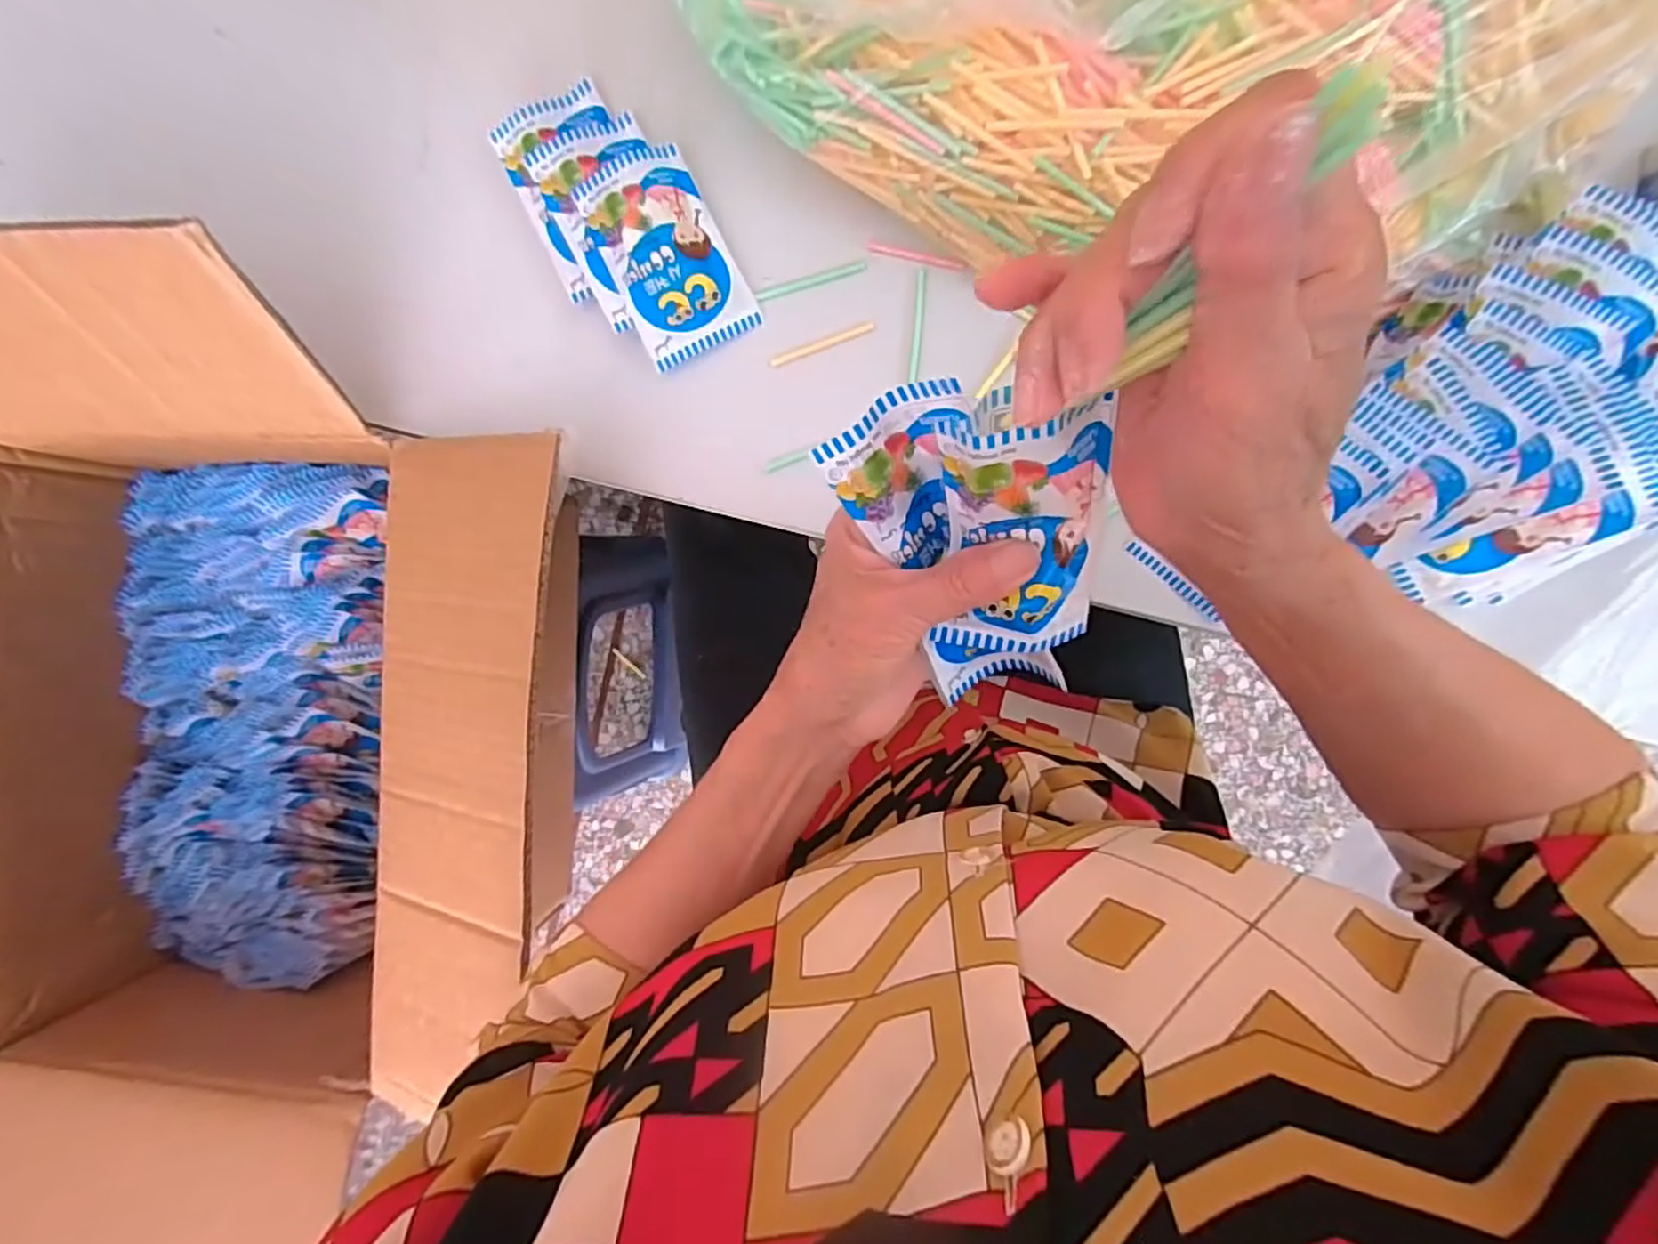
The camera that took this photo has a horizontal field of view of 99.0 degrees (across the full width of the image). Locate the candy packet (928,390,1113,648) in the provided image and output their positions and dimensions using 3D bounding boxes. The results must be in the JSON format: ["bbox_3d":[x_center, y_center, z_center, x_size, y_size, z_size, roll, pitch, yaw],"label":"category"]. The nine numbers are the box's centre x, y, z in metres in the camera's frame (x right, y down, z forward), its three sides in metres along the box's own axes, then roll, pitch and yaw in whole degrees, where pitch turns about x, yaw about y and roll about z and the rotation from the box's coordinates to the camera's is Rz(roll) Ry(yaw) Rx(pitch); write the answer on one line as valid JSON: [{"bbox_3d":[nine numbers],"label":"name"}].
[{"bbox_3d":[0.067,-0.029,0.246,0.056,0.019,0.095,-4,134,4],"label":"candy packet"}]

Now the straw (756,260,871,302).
[{"bbox_3d":[-0.010,-0.189,0.392,0.062,0.004,0.006,-14,91,3],"label":"straw"}]

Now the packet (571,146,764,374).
[{"bbox_3d":[-0.087,-0.199,0.385,0.062,0.019,0.099,-25,90,3],"label":"packet"}]

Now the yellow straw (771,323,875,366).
[{"bbox_3d":[-0.004,-0.154,0.390,0.059,0.004,0.006,-19,91,3],"label":"yellow straw"}]

